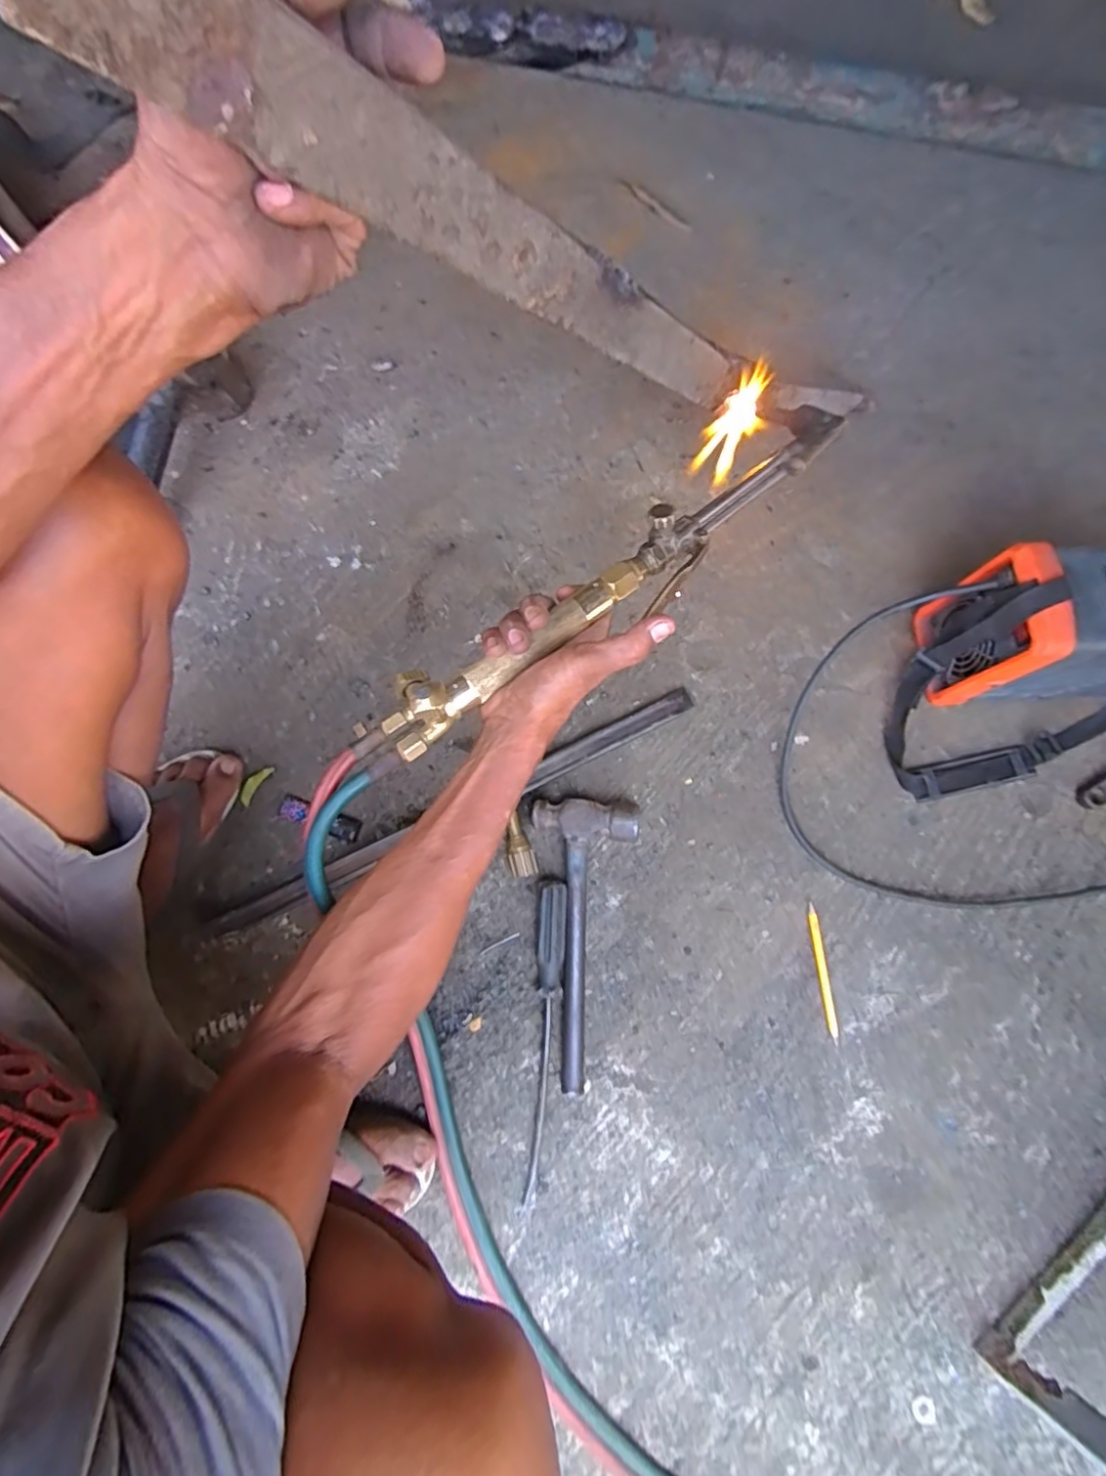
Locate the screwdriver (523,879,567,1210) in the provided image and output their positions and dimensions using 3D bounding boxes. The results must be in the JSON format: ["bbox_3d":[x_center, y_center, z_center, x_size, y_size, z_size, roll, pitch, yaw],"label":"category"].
[{"bbox_3d":[-0.006,0.280,0.578,0.026,0.038,0.285,3,76,0],"label":"screwdriver"}]

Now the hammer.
[{"bbox_3d":[0.031,0.195,0.596,0.098,0.039,0.264,0,76,0],"label":"hammer"}]

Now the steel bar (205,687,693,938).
[{"bbox_3d":[-0.091,0.073,0.630,0.524,0.015,0.026,-26,78,-7],"label":"steel bar"}]

